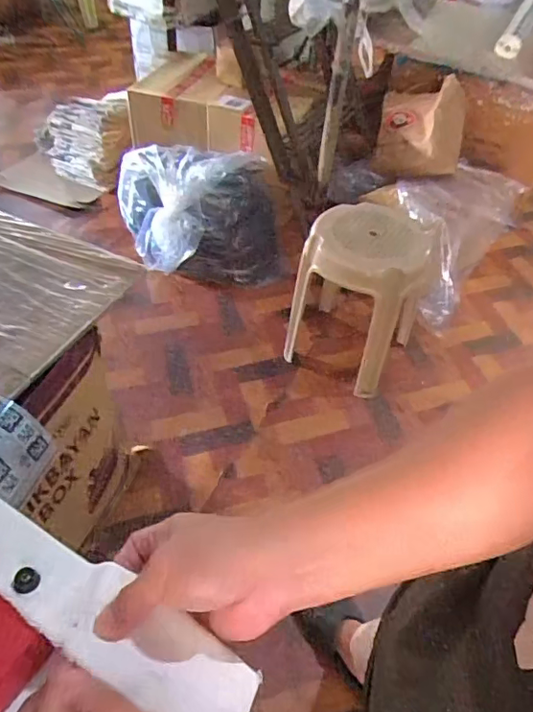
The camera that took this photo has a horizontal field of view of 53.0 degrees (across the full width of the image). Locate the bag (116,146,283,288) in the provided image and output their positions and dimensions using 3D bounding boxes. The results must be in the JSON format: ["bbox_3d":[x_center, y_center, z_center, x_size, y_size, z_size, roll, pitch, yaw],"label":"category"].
[{"bbox_3d":[-0.209,-0.443,1.751,0.490,0.376,0.294,-10,49,-13],"label":"bag"}]

